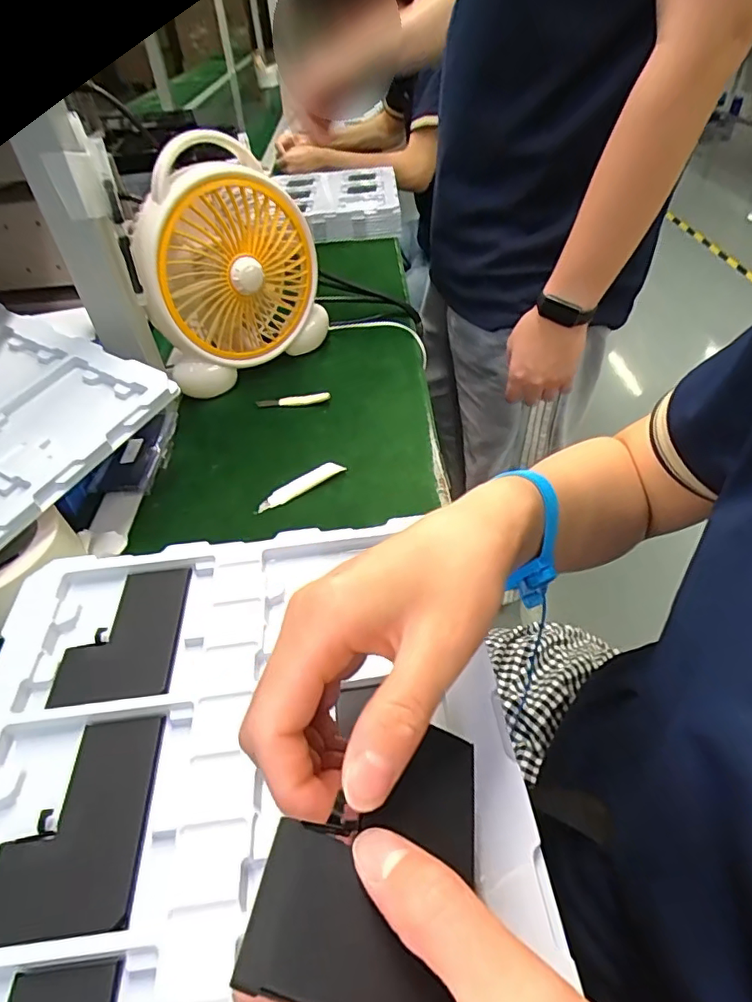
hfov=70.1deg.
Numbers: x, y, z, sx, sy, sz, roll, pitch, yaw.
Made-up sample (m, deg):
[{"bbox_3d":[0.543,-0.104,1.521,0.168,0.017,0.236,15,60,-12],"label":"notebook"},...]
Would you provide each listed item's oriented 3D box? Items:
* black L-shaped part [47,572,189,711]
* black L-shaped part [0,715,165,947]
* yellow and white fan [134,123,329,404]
[{"bbox_3d":[-0.150,0.077,0.320,0.063,0.008,0.090,-7,44,-2],"label":"black L-shaped part"},{"bbox_3d":[-0.140,0.150,0.252,0.065,0.010,0.089,-7,44,-2],"label":"black L-shaped part"},{"bbox_3d":[-0.182,-0.264,0.632,0.102,0.230,0.227,28,54,29],"label":"yellow and white fan"}]

